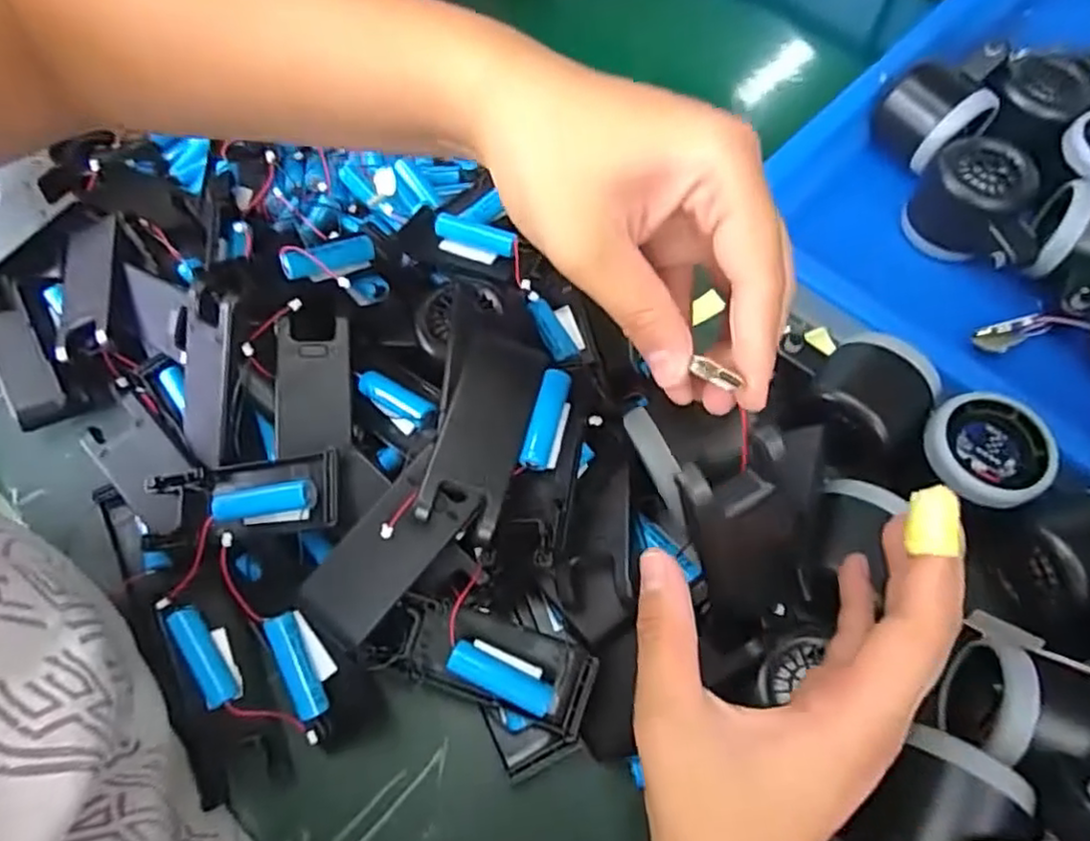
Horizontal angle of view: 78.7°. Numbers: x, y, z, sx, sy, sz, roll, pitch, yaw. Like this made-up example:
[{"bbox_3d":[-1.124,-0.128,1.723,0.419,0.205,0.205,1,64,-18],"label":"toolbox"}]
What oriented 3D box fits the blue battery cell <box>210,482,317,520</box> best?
[{"bbox_3d":[-0.135,0.039,0.322,0.050,0.014,0.012,-5,65,-1],"label":"blue battery cell"}]

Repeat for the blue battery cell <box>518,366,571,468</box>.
[{"bbox_3d":[0.000,0.000,0.321,0.014,0.014,0.050,13,66,8],"label":"blue battery cell"}]

